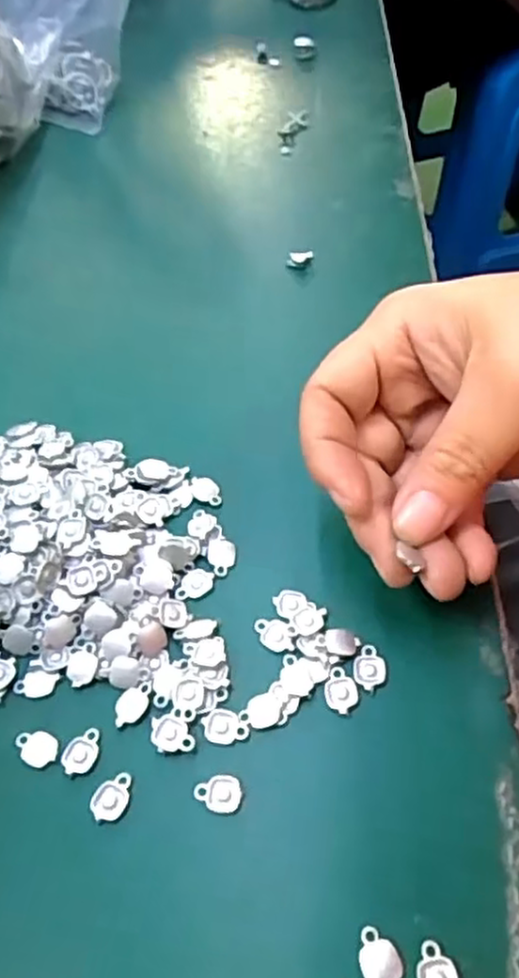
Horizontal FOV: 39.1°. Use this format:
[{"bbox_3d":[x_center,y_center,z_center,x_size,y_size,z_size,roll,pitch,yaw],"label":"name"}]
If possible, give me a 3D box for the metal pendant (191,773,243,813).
[{"bbox_3d":[-0.012,0.086,0.208,0.013,0.004,0.010,6,56,8],"label":"metal pendant"}]

